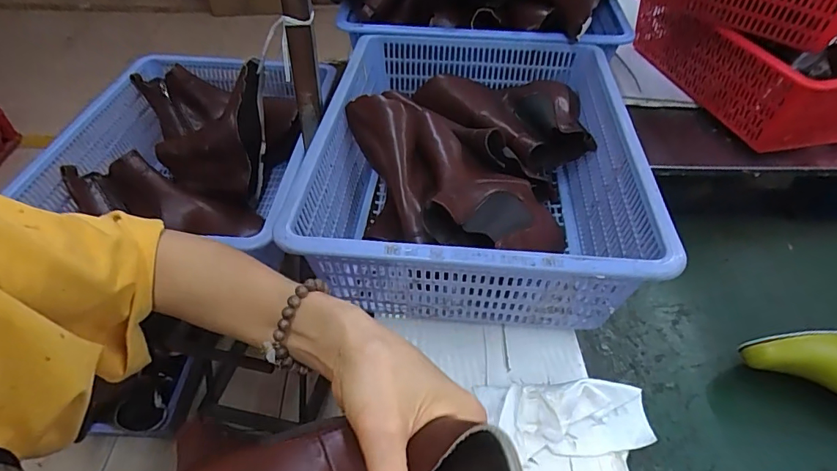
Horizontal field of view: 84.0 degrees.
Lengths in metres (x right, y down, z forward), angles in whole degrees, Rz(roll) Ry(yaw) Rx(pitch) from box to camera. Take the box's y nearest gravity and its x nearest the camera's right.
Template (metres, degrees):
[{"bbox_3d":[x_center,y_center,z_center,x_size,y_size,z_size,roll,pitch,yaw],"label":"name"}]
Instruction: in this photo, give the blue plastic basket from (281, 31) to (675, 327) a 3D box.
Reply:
[{"bbox_3d":[0.071,-0.093,0.608,0.357,0.146,0.458,5,46,4],"label":"blue plastic basket"}]

